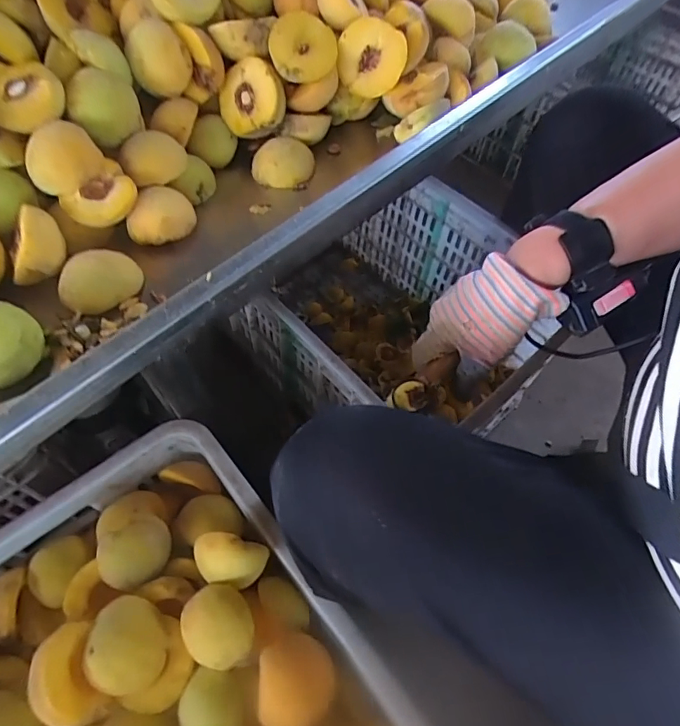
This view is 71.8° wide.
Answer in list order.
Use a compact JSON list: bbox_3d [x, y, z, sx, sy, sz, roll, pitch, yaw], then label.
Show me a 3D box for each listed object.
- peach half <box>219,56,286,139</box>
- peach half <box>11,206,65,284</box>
[{"bbox_3d":[-0.090,-0.283,0.507,0.074,0.069,0.037,-4,13,23],"label":"peach half"},{"bbox_3d":[-0.265,-0.101,0.409,0.033,0.039,0.063,4,80,26],"label":"peach half"}]

